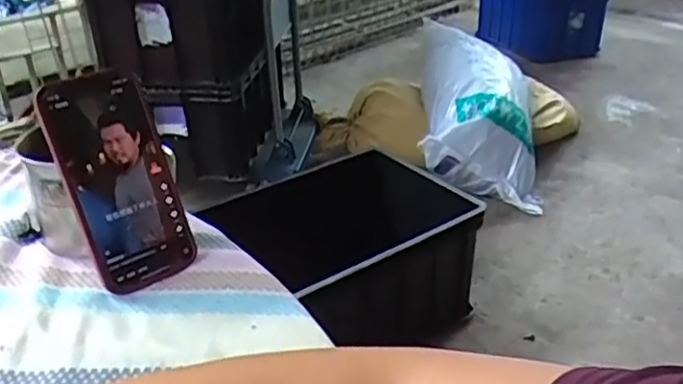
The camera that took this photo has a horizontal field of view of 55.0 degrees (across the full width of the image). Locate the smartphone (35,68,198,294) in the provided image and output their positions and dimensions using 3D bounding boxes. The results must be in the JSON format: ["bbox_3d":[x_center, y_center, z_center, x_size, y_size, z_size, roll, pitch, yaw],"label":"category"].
[{"bbox_3d":[-0.166,-0.009,0.490,0.075,0.158,0.010,-24,9,-34],"label":"smartphone"}]

